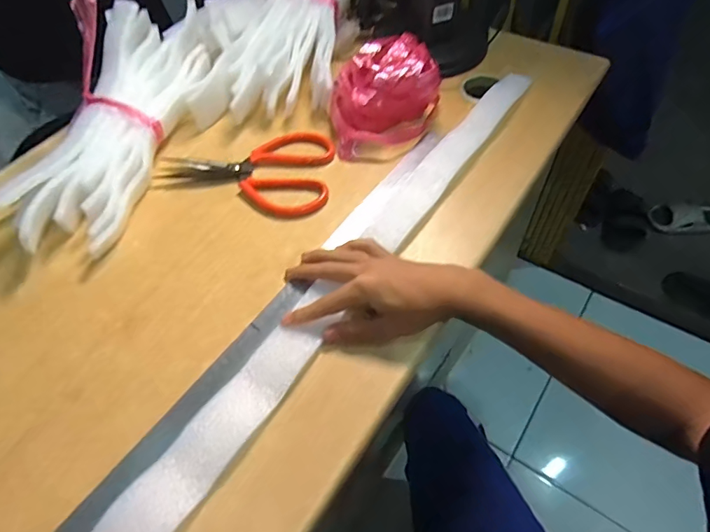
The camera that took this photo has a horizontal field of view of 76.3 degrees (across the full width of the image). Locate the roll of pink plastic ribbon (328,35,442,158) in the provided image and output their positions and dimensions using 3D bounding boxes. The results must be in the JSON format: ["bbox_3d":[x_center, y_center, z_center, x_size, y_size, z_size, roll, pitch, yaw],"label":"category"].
[{"bbox_3d":[0.033,-0.204,0.548,0.145,0.081,0.104,-31,58,-17],"label":"roll of pink plastic ribbon"}]

